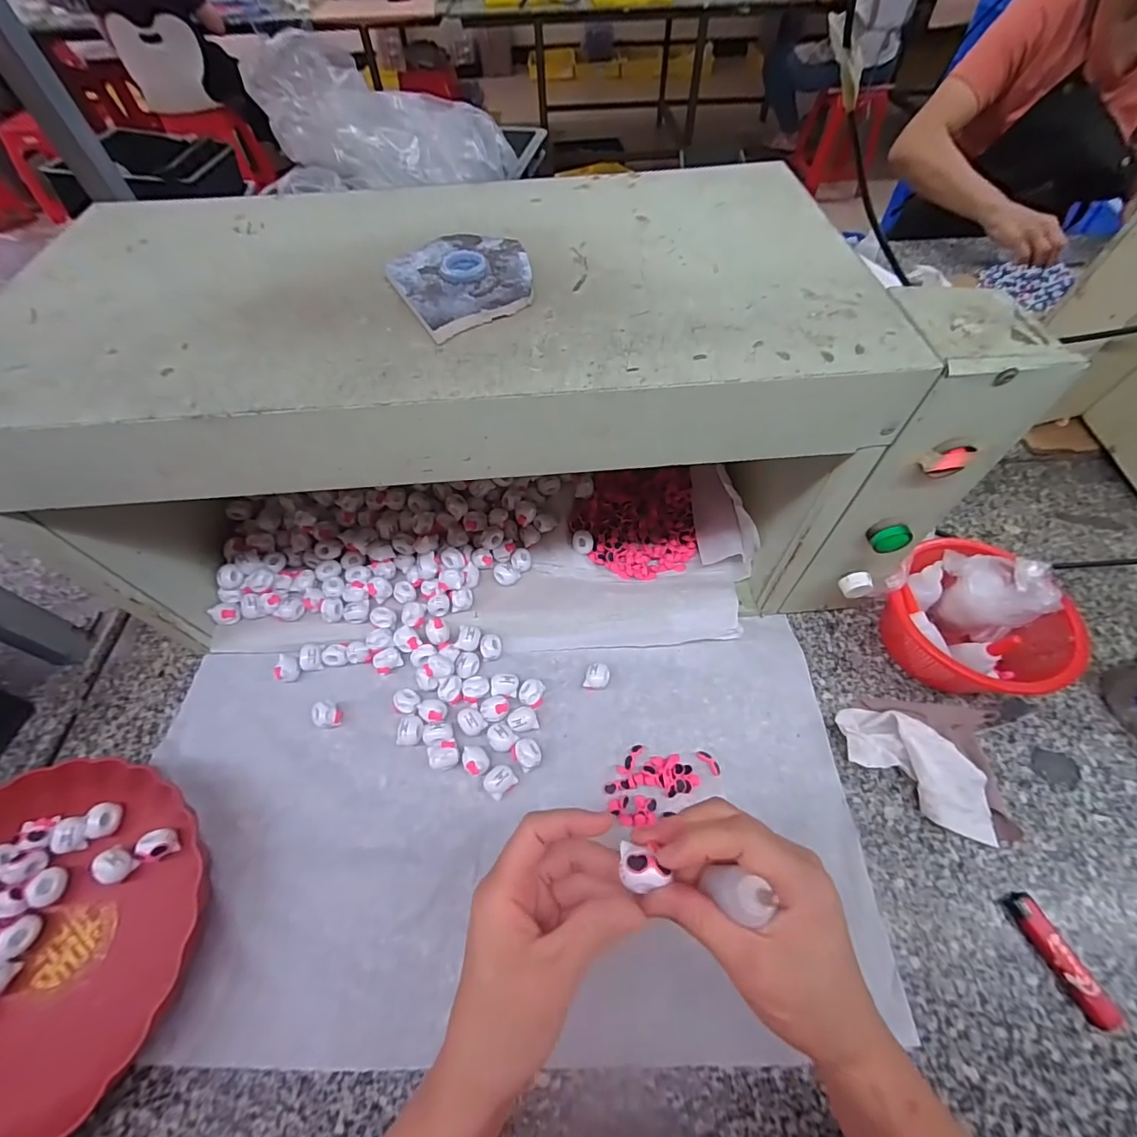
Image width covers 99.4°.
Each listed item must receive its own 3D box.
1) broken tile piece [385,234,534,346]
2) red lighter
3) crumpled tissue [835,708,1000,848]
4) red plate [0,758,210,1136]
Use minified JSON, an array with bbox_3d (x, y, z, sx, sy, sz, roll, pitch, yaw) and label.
[{"bbox_3d":[-0.066,-0.188,0.311,0.087,0.009,0.099,-26,59,-15],"label":"broken tile piece"},{"bbox_3d":[0.349,0.276,0.341,0.020,0.013,0.079,-18,58,-11],"label":"red lighter"},{"bbox_3d":[0.295,0.166,0.405,0.129,0.031,0.058,35,64,22],"label":"crumpled tissue"},{"bbox_3d":[-0.385,0.269,0.339,0.228,0.047,0.233,-1,56,1],"label":"red plate"}]

